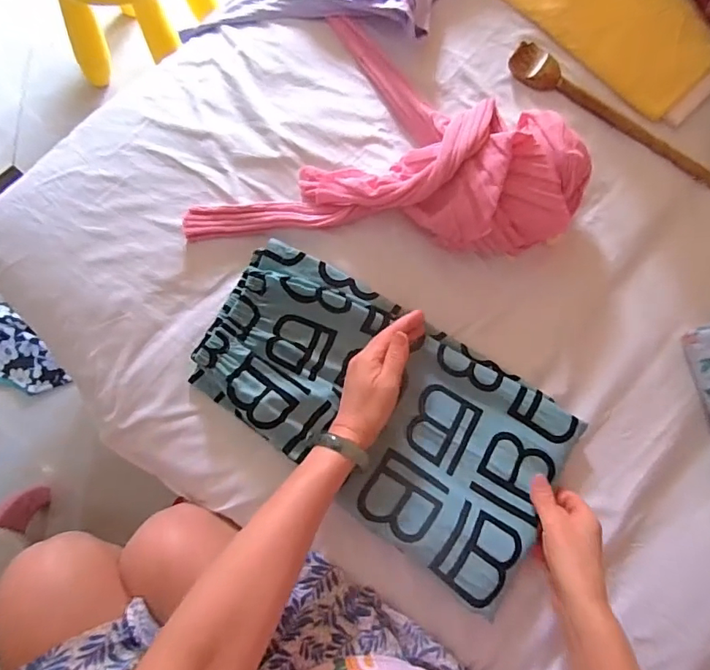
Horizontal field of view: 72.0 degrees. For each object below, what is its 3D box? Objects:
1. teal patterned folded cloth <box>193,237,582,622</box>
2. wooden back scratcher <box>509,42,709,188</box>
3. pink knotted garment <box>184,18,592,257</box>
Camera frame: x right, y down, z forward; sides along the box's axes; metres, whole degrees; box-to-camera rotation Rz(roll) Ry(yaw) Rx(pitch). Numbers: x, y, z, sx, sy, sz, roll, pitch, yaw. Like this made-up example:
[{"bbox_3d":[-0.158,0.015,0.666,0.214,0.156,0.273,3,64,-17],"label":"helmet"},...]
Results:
[{"bbox_3d":[0.030,0.075,0.519,0.394,0.045,0.220,34,77,6],"label":"teal patterned folded cloth"},{"bbox_3d":[0.376,-0.215,0.584,0.448,0.038,0.048,36,77,7],"label":"wooden back scratcher"},{"bbox_3d":[0.037,-0.247,0.557,0.446,0.076,0.293,1,76,-2],"label":"pink knotted garment"}]

